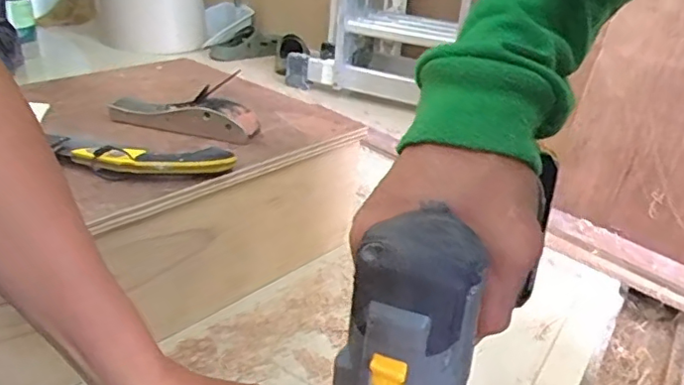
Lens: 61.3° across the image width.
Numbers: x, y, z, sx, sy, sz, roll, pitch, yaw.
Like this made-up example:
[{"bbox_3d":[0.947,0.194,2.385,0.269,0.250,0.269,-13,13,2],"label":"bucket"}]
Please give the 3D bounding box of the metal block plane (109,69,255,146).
[{"bbox_3d":[-0.217,-0.115,0.791,0.211,0.059,0.064,9,27,11],"label":"metal block plane"}]

